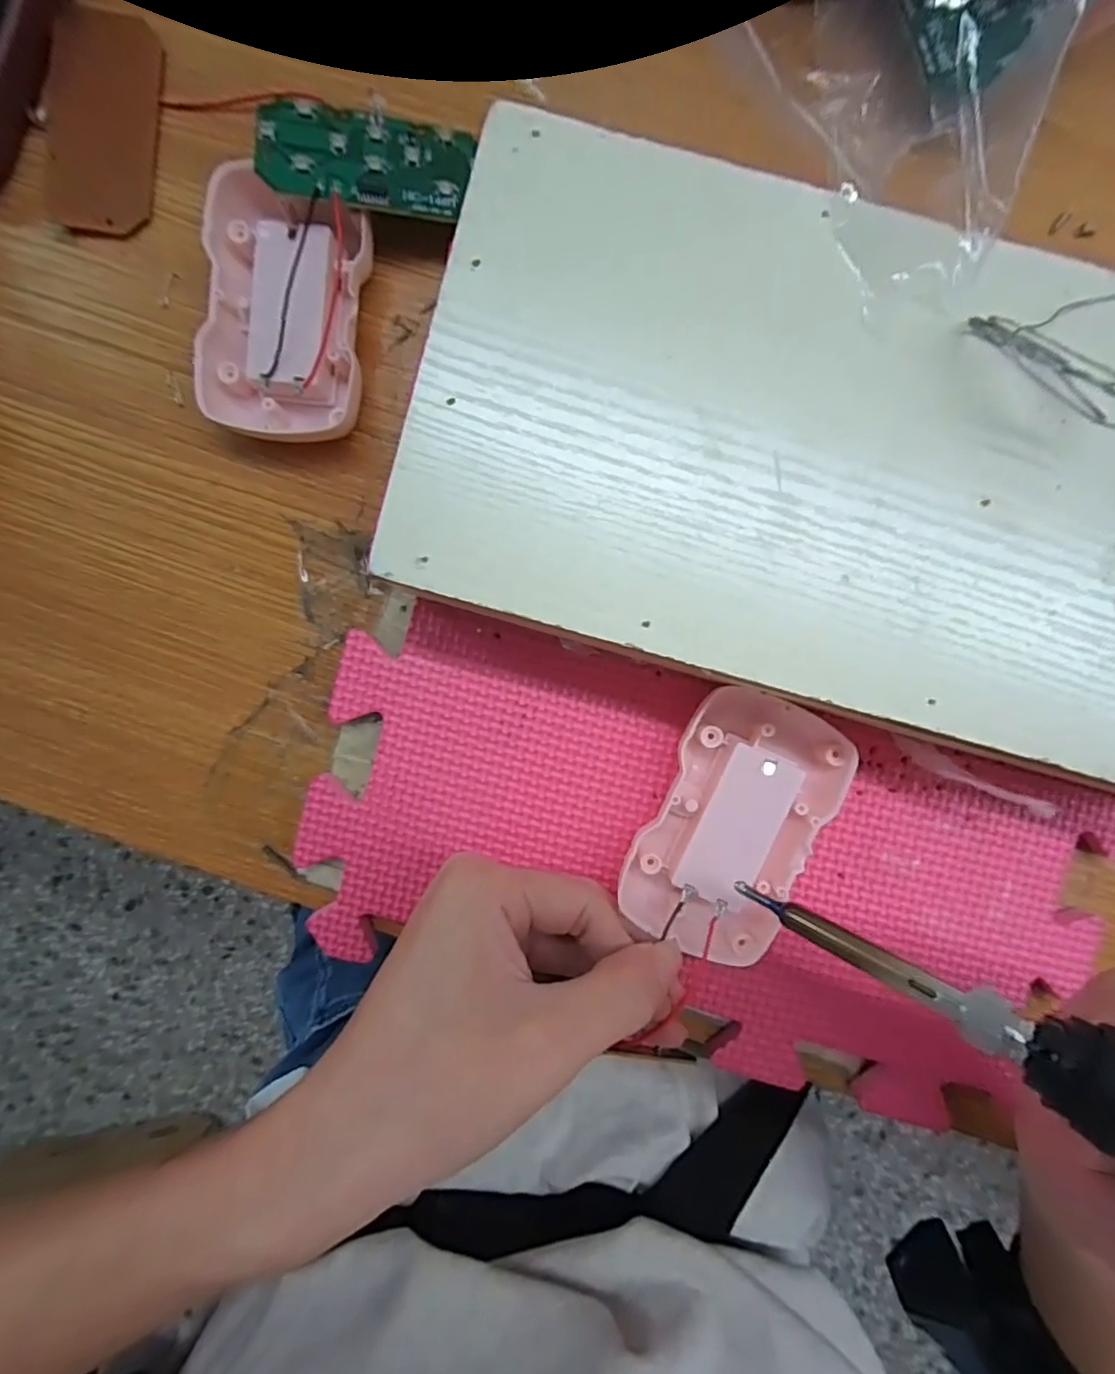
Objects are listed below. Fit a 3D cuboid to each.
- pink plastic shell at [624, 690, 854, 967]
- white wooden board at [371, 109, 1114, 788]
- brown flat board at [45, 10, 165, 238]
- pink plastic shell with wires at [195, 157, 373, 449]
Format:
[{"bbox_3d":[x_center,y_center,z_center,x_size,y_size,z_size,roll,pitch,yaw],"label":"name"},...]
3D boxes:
[{"bbox_3d":[0.062,0.047,0.192,0.049,0.015,0.088,27,92,0],"label":"pink plastic shell"},{"bbox_3d":[0.092,-0.059,0.152,0.260,0.005,0.130,16,92,1],"label":"white wooden board"},{"bbox_3d":[-0.166,-0.206,0.204,0.040,0.004,0.074,11,94,-1],"label":"brown flat board"},{"bbox_3d":[-0.094,-0.131,0.196,0.054,0.023,0.080,6,92,1],"label":"pink plastic shell with wires"}]

